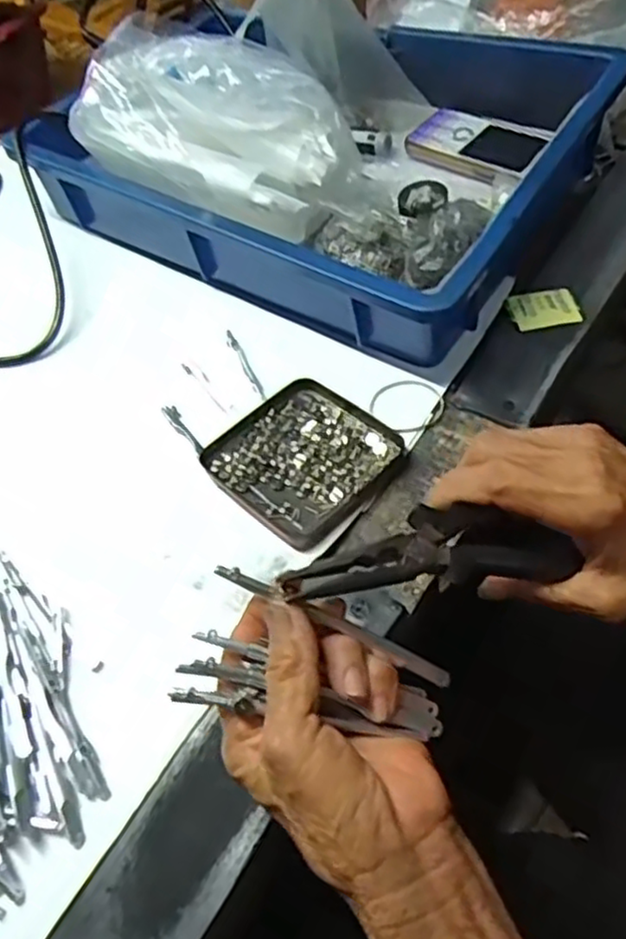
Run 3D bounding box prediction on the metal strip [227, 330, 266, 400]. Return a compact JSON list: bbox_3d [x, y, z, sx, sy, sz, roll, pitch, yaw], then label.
[{"bbox_3d":[-0.049,-0.076,0.491,0.007,0.004,0.073,-24,54,-9],"label":"metal strip"}]

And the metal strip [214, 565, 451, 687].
[{"bbox_3d":[0.008,0.061,0.277,0.102,0.005,0.007,26,59,-1],"label":"metal strip"}]

